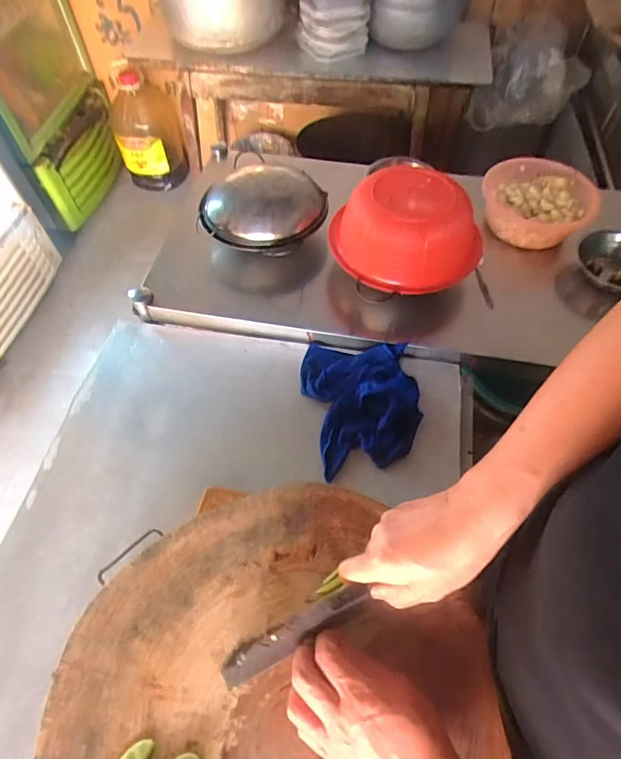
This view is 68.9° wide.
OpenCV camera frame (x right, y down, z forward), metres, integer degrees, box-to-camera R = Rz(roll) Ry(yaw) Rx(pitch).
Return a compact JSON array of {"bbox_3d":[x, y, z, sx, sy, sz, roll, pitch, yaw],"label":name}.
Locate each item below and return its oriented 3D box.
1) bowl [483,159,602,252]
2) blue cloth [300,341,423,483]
[{"bbox_3d":[0.423,-0.334,0.861,0.159,0.081,0.205,-39,65,-22],"label":"bowl"},{"bbox_3d":[0.080,0.024,0.698,0.171,0.041,0.215,-9,58,-5],"label":"blue cloth"}]

